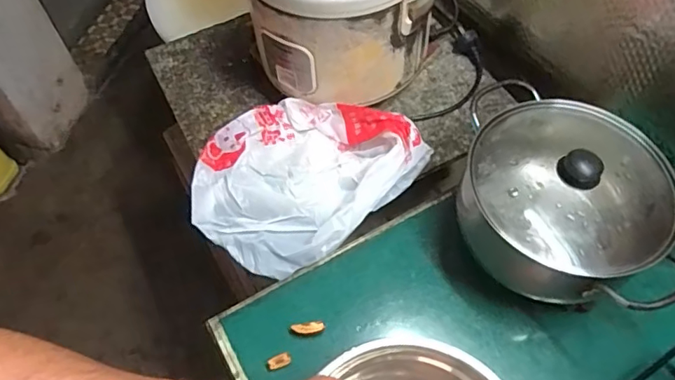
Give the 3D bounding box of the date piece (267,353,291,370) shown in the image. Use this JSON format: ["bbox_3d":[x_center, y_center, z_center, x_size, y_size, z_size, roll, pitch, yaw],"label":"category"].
[{"bbox_3d":[-0.064,0.188,0.578,0.025,0.011,0.014,-18,60,-10],"label":"date piece"}]

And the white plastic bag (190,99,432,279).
[{"bbox_3d":[-0.057,-0.028,0.711,0.246,0.073,0.279,36,65,20],"label":"white plastic bag"}]

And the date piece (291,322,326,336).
[{"bbox_3d":[-0.034,0.157,0.594,0.038,0.013,0.013,-3,59,-1],"label":"date piece"}]

